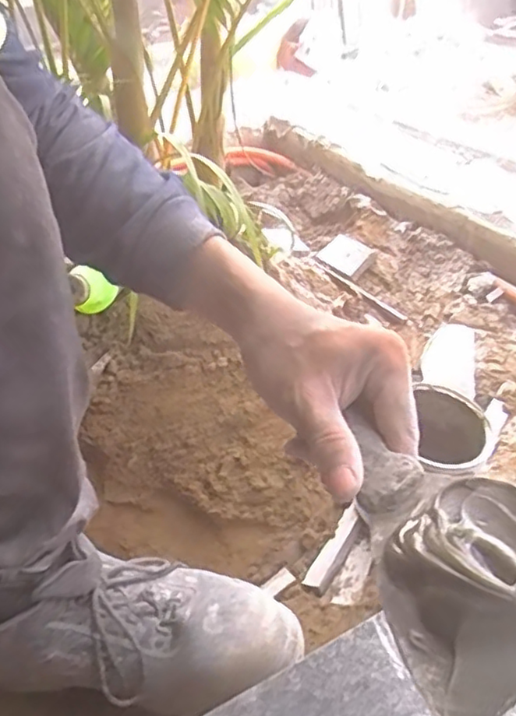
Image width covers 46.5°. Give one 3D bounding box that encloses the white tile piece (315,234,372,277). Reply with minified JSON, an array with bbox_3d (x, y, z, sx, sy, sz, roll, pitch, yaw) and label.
[{"bbox_3d":[0.153,-0.188,1.080,0.081,0.011,0.061,38,90,29],"label":"white tile piece"}]

